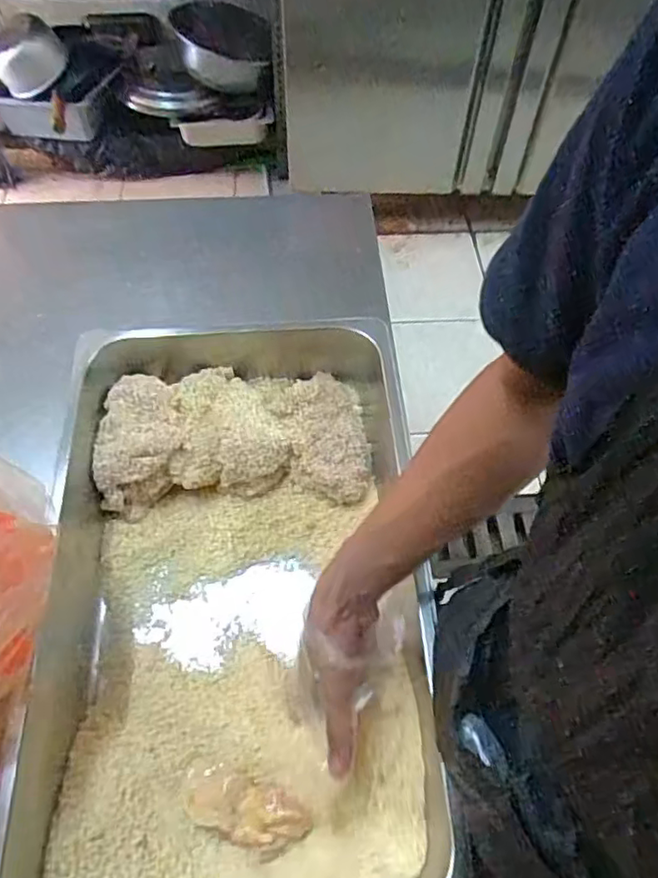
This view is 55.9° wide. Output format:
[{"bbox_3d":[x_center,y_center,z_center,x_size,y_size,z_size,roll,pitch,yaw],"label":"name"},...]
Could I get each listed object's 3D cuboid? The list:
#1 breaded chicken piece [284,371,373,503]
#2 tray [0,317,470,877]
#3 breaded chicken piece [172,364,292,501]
[{"bbox_3d":[0.000,-0.004,0.652,0.084,0.045,0.142,-4,57,-4],"label":"breaded chicken piece"},{"bbox_3d":[-0.088,0.127,0.557,0.323,0.117,0.518,-3,57,-3],"label":"tray"},{"bbox_3d":[-0.102,-0.013,0.653,0.115,0.047,0.138,-2,57,-3],"label":"breaded chicken piece"}]

